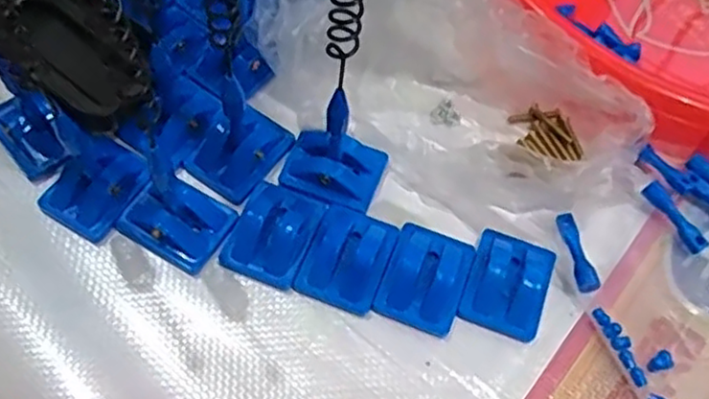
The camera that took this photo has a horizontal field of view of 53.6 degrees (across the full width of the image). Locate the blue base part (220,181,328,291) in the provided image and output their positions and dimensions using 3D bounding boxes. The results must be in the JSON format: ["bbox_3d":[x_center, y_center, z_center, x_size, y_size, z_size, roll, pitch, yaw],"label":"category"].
[{"bbox_3d":[-0.034,0.014,0.307,0.034,0.008,0.044,22,63,8],"label":"blue base part"}]

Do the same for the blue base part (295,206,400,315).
[{"bbox_3d":[-0.002,0.025,0.303,0.033,0.010,0.043,22,63,8],"label":"blue base part"}]

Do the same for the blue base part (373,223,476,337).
[{"bbox_3d":[0.031,0.034,0.303,0.034,0.009,0.042,19,62,7],"label":"blue base part"}]

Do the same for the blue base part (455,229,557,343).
[{"bbox_3d":[0.067,0.036,0.304,0.034,0.010,0.044,20,62,7],"label":"blue base part"}]

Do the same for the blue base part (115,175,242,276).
[{"bbox_3d":[-0.077,0.008,0.304,0.041,0.011,0.032,28,63,11],"label":"blue base part"}]

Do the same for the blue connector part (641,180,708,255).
[{"bbox_3d":[0.145,0.009,0.322,0.010,0.012,0.036,-26,66,-16],"label":"blue connector part"}]

